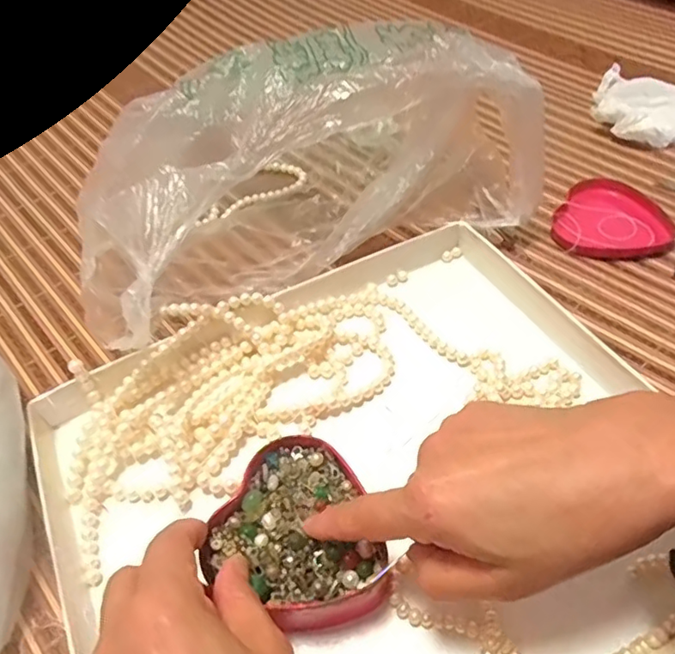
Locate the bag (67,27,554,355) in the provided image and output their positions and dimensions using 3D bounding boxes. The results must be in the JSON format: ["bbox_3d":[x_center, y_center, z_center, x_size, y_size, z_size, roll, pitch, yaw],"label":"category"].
[{"bbox_3d":[-0.039,-0.125,0.426,0.319,0.144,0.200,-22,55,-15],"label":"bag"}]

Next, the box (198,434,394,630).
[{"bbox_3d":[-0.015,0.109,0.293,0.088,0.032,0.083,22,56,19],"label":"box"}]

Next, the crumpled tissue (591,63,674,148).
[{"bbox_3d":[0.318,-0.230,0.572,0.099,0.032,0.132,15,54,14],"label":"crumpled tissue"}]

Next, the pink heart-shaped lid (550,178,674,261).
[{"bbox_3d":[0.234,-0.090,0.470,0.088,0.007,0.101,26,57,22],"label":"pink heart-shaped lid"}]

